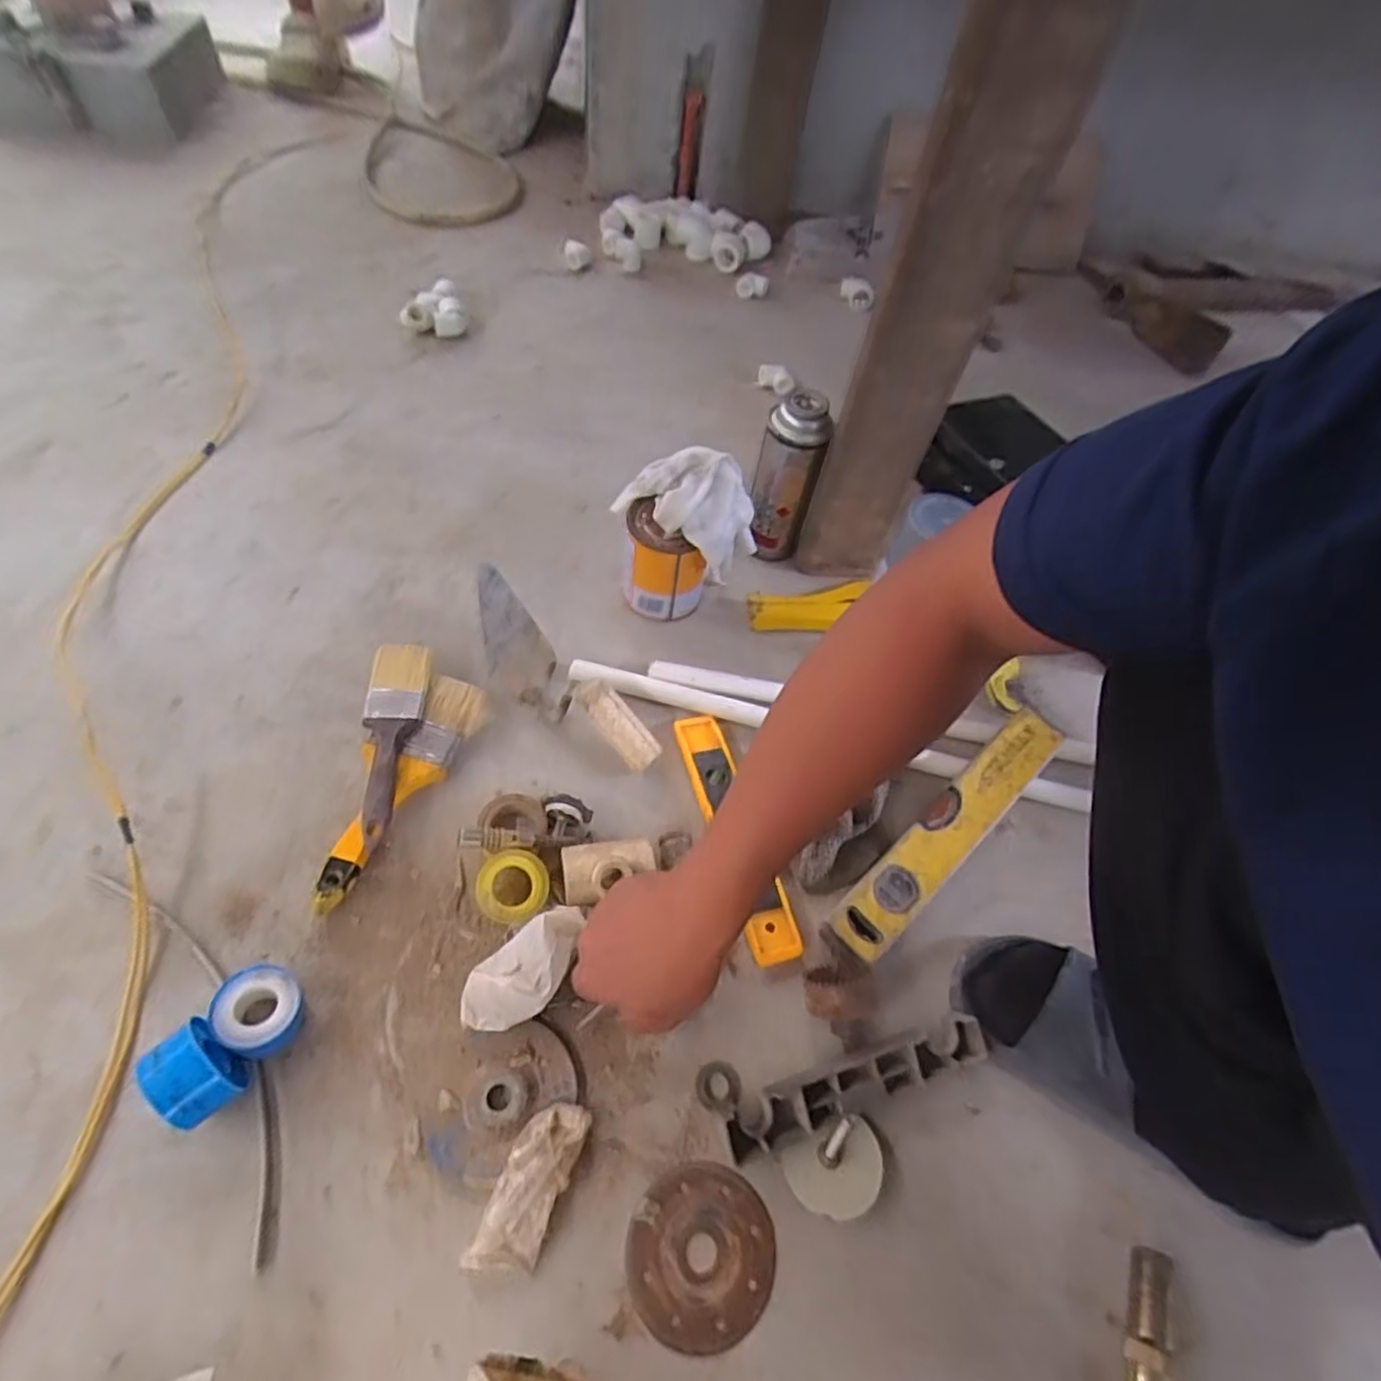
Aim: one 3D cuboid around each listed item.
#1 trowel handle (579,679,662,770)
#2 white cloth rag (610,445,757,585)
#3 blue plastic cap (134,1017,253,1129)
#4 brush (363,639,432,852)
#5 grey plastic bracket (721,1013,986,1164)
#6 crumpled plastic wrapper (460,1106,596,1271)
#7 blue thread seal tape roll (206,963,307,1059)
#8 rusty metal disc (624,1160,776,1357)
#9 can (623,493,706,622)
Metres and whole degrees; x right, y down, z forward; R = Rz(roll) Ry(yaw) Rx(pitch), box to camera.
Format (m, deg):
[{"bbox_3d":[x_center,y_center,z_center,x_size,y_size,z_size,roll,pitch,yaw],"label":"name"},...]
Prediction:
[{"bbox_3d":[-0.062,0.028,0.604,0.030,0.018,0.087,-39,87,-28],"label":"trowel handle"},{"bbox_3d":[-0.007,-0.169,0.658,0.141,0.095,0.057,17,55,3],"label":"white cloth rag"},{"bbox_3d":[-0.302,0.238,0.435,0.054,0.055,0.042,35,58,18],"label":"blue plastic cap"},{"bbox_3d":[-0.249,0.038,0.582,0.046,0.012,0.183,6,56,-16],"label":"brush"},{"bbox_3d":[0.117,0.266,0.485,0.196,0.036,0.033,-12,58,-16],"label":"grey plastic bracket"},{"bbox_3d":[-0.098,0.304,0.434,0.038,0.022,0.093,22,55,7],"label":"crumpled plastic wrapper"},{"bbox_3d":[-0.281,0.212,0.465,0.050,0.036,0.049,4,55,-6],"label":"blue thread seal tape roll"},{"bbox_3d":[0.007,0.344,0.432,0.088,0.004,0.088,4,55,-6],"label":"rusty metal disc"},{"bbox_3d":[-0.026,-0.126,0.702,0.078,0.105,0.069,-2,54,-8],"label":"can"}]

